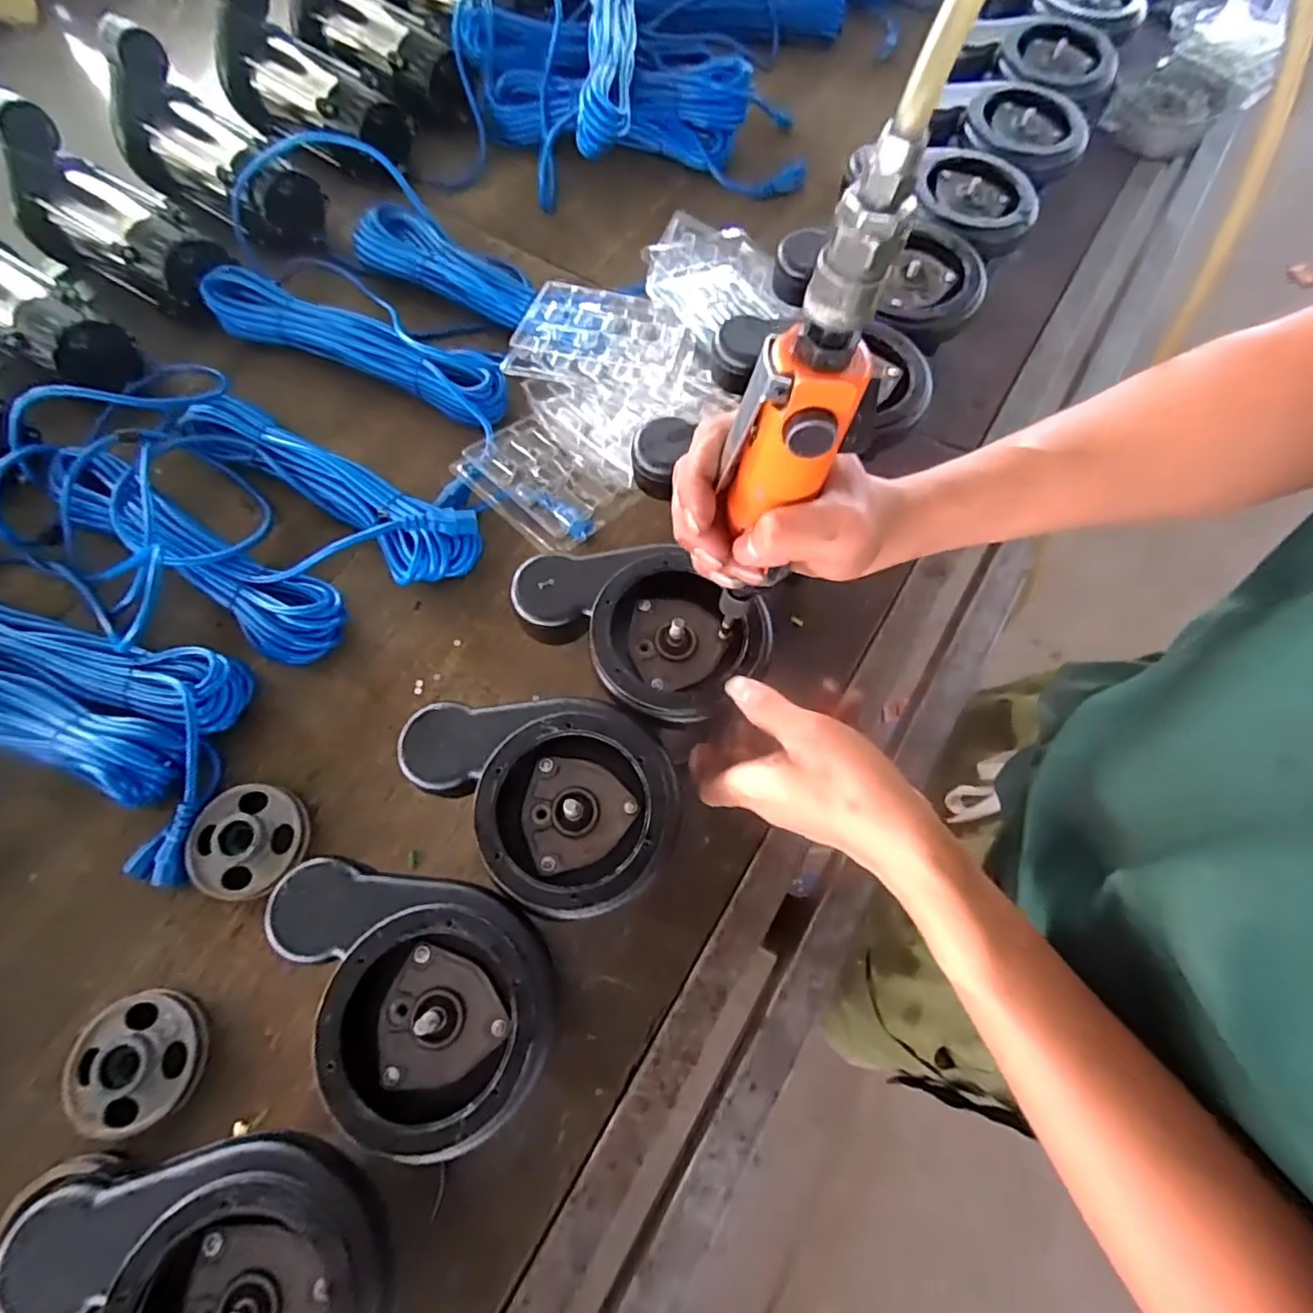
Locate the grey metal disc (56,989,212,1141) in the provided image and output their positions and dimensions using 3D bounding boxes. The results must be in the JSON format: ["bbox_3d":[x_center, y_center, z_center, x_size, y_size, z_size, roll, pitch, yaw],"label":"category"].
[{"bbox_3d":[-0.377,0.293,0.451,0.099,0.026,0.086,-27,72,-10],"label":"grey metal disc"}]

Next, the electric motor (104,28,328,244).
[{"bbox_3d":[-0.524,-0.599,0.740,0.261,0.119,0.118,34,73,11],"label":"electric motor"}]

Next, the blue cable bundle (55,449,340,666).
[{"bbox_3d":[-0.441,-0.100,0.600,0.348,0.043,0.093,28,72,10],"label":"blue cable bundle"}]

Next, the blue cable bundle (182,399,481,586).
[{"bbox_3d":[-0.326,-0.168,0.620,0.334,0.058,0.094,27,72,9],"label":"blue cable bundle"}]

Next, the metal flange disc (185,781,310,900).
[{"bbox_3d":[-0.328,0.149,0.508,0.088,0.032,0.087,0,70,0],"label":"metal flange disc"}]

